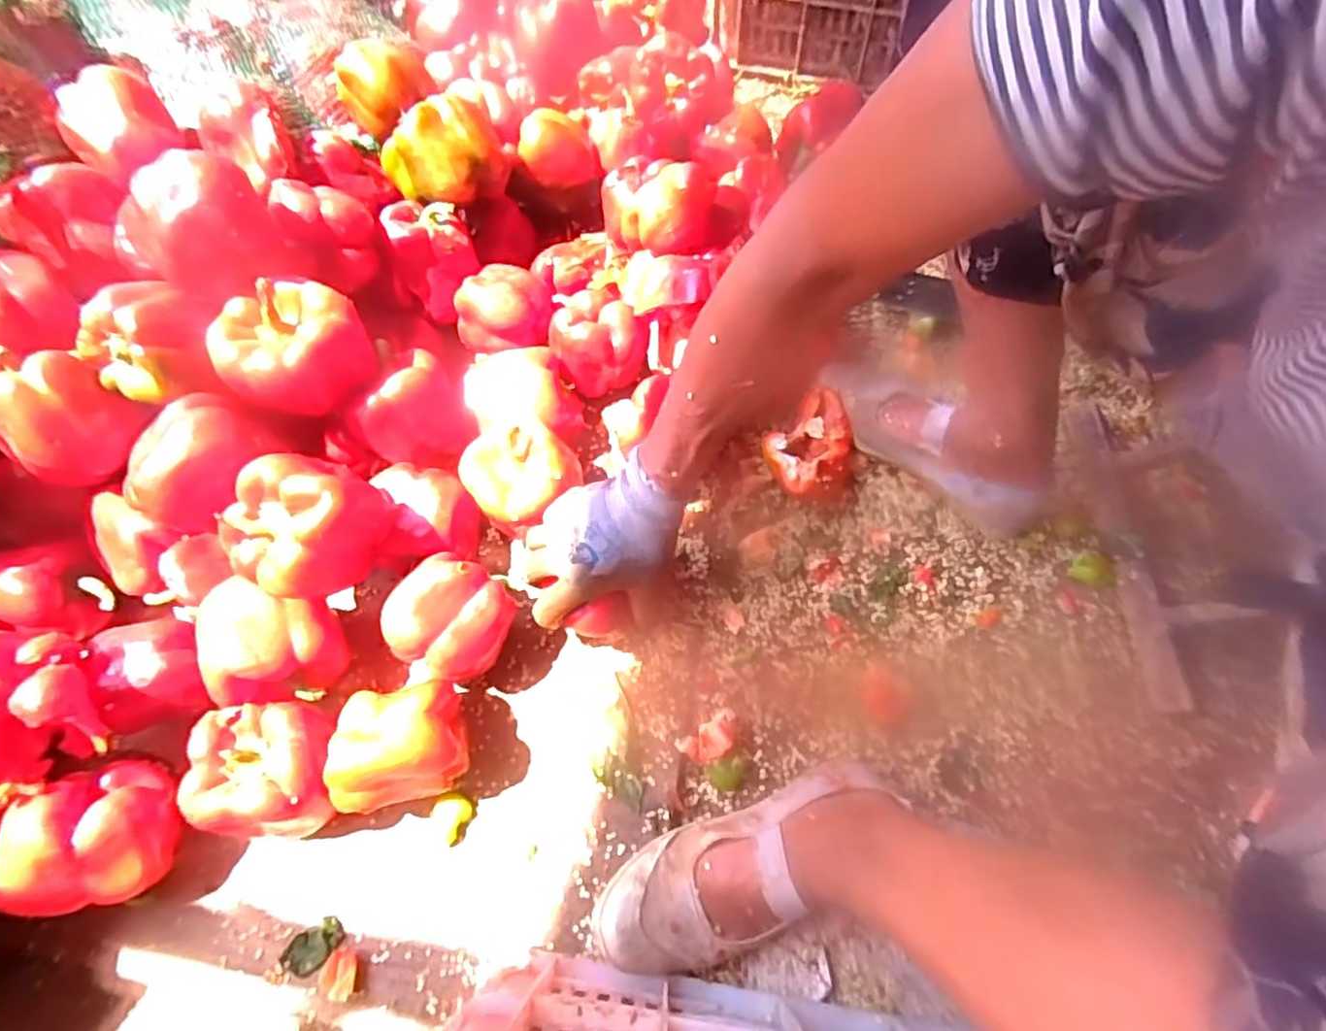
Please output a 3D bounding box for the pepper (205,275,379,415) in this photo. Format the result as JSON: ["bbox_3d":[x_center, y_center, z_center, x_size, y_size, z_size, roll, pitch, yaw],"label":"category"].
[{"bbox_3d":[-0.306,-0.138,0.557,0.086,0.090,0.111,37,72,16],"label":"pepper"}]

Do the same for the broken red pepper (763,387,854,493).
[{"bbox_3d":[0.146,-0.062,0.642,0.101,0.043,0.074,-41,71,-15],"label":"broken red pepper"}]

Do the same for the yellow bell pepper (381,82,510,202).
[{"bbox_3d":[-0.211,-0.364,0.645,0.119,0.075,0.102,-35,70,-14],"label":"yellow bell pepper"}]

